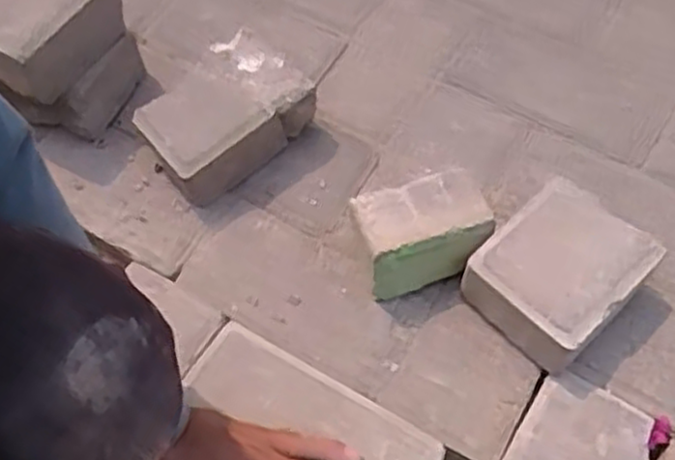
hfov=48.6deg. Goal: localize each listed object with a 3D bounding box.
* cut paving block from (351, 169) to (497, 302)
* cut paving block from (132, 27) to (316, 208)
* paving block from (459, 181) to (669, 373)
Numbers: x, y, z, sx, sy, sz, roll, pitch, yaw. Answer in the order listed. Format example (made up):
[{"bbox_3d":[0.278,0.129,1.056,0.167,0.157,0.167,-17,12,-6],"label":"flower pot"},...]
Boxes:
[{"bbox_3d":[0.069,0.007,0.627,0.102,0.080,0.069,-15,60,-9],"label":"cut paving block"},{"bbox_3d":[-0.103,-0.100,0.696,0.142,0.078,0.101,-37,65,-21],"label":"cut paving block"},{"bbox_3d":[0.178,0.036,0.601,0.121,0.071,0.108,-40,66,-22],"label":"paving block"}]

